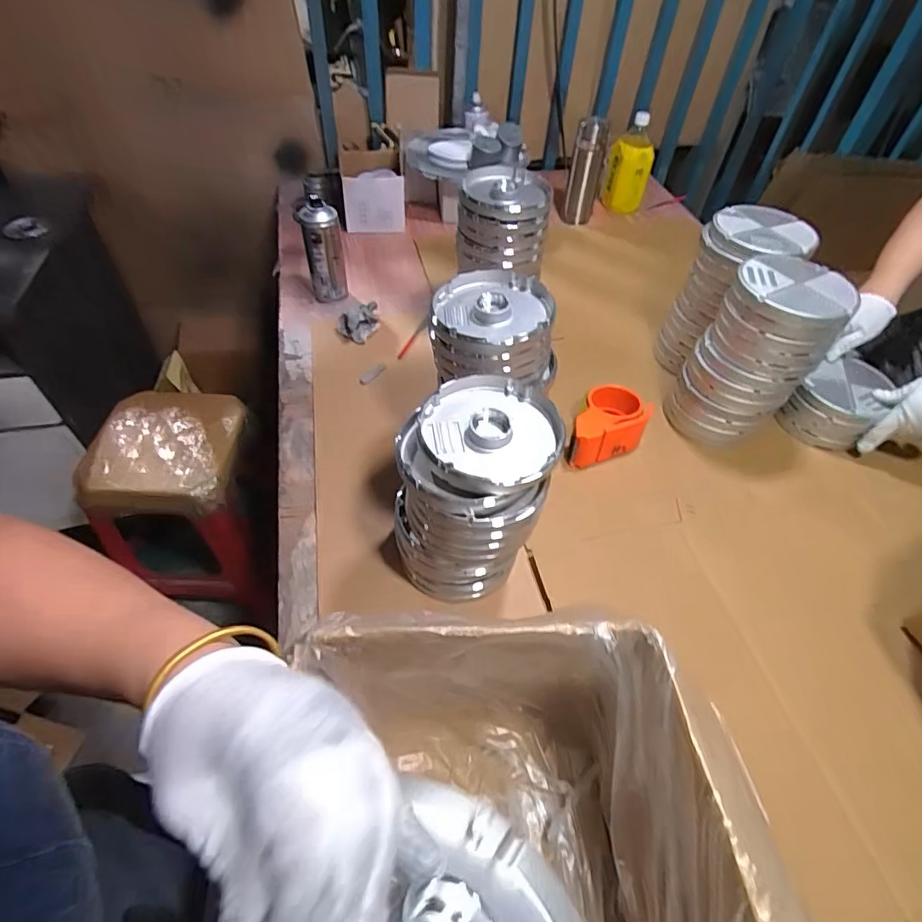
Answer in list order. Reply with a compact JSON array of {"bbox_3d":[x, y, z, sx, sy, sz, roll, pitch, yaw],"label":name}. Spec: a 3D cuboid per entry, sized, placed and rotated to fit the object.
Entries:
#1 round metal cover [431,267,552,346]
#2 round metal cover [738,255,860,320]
[{"bbox_3d":[0.039,-0.169,0.579,0.134,0.024,0.130,2,50,-2],"label":"round metal cover"},{"bbox_3d":[0.407,-0.220,0.630,0.122,0.016,0.121,14,51,9],"label":"round metal cover"}]

